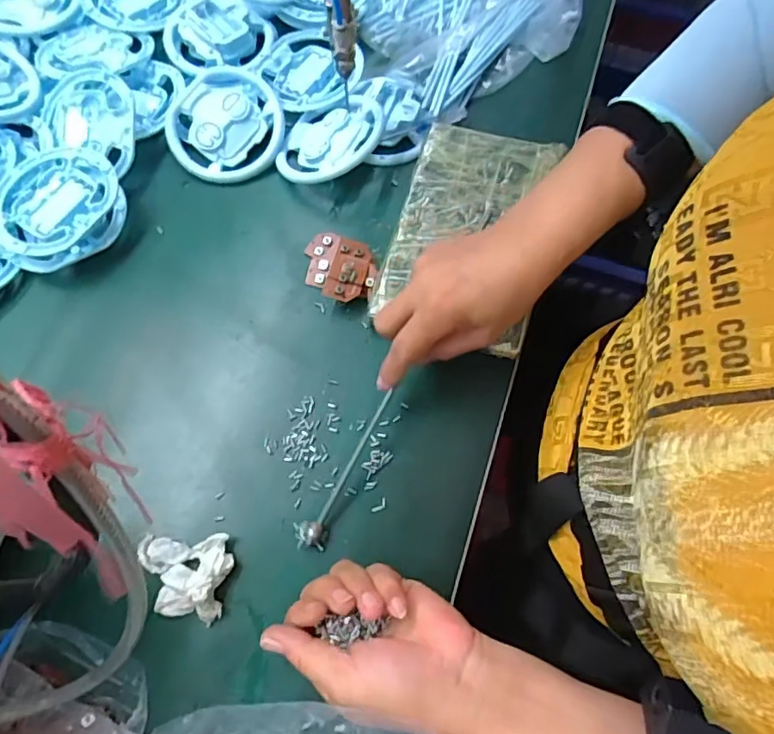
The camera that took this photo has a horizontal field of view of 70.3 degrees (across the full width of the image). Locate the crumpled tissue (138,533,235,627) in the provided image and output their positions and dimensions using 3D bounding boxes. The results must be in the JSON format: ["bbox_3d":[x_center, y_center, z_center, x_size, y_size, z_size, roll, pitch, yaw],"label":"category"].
[{"bbox_3d":[-0.140,0.140,0.376,0.067,0.022,0.054,11,69,3],"label":"crumpled tissue"}]

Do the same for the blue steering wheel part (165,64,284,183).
[{"bbox_3d":[-0.149,-0.222,0.505,0.106,0.029,0.103,0,69,-1],"label":"blue steering wheel part"}]

